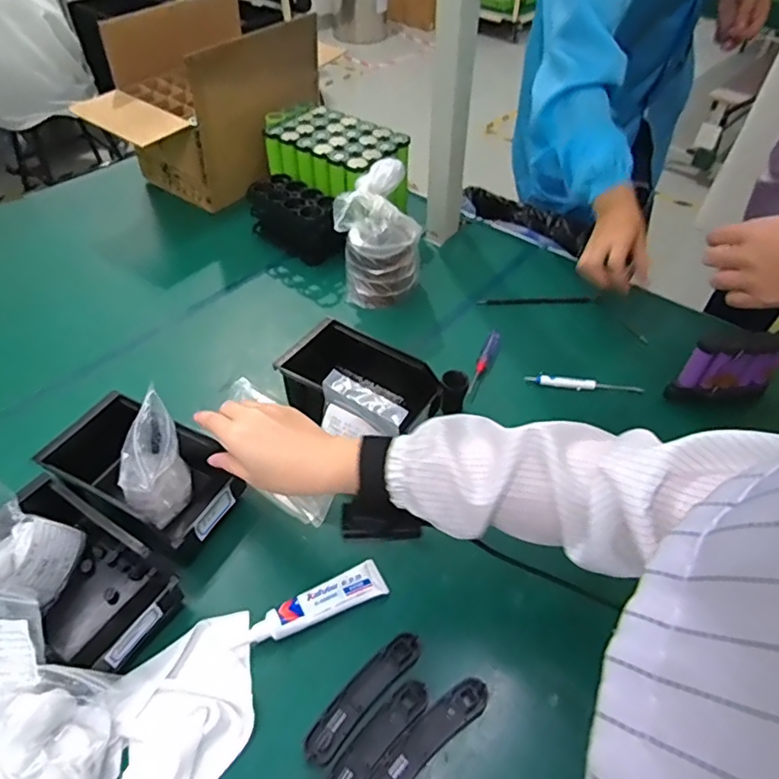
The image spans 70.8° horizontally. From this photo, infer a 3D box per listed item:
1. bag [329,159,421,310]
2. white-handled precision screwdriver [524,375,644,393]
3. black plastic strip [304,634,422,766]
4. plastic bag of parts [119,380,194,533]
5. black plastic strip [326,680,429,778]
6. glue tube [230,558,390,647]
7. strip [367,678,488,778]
[{"bbox_3d":[-0.017,-0.215,0.786,0.122,0.173,0.109,1,46,-1],"label":"bag"},{"bbox_3d":[0.249,-0.007,0.701,0.142,0.010,0.015,8,46,6],"label":"white-handled precision screwdriver"},{"bbox_3d":[-0.021,0.250,0.454,0.029,0.011,0.121,35,54,28],"label":"black plastic strip"},{"bbox_3d":[-0.226,0.075,0.542,0.043,0.118,0.089,9,46,6],"label":"plastic bag of parts"},{"bbox_3d":[-0.014,0.282,0.430,0.027,0.012,0.120,33,53,26],"label":"black plastic strip"},{"bbox_3d":[-0.070,0.198,0.503,0.137,0.018,0.036,-21,50,-21],"label":"glue tube"},{"bbox_3d":[0.030,0.278,0.435,0.121,0.016,0.028,-31,54,-28],"label":"strip"}]

